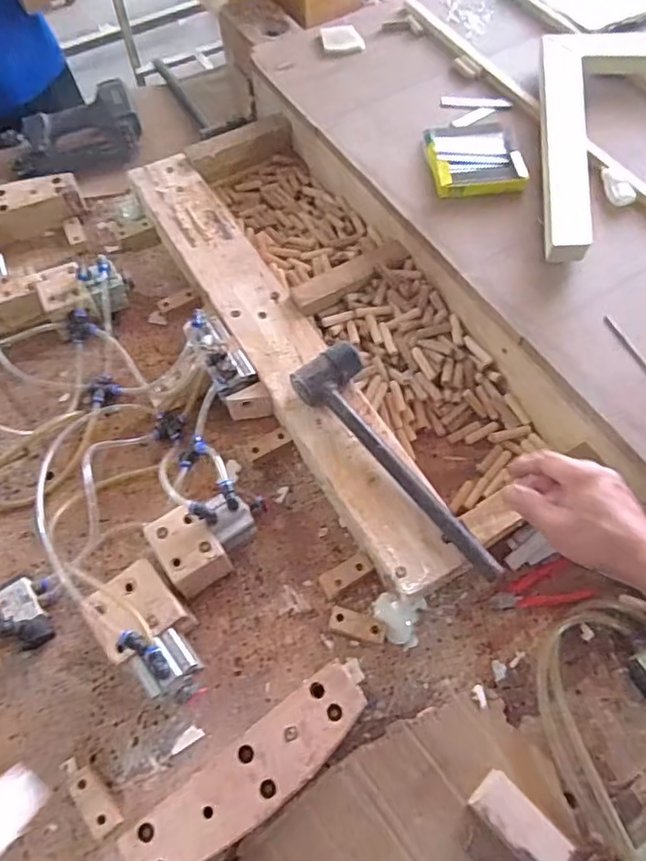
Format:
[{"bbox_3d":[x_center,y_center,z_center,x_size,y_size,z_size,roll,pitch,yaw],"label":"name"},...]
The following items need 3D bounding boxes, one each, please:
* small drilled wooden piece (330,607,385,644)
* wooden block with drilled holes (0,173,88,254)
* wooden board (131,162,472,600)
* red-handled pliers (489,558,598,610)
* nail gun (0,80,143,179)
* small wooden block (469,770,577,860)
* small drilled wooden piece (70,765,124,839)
[{"bbox_3d":[0.039,0.219,0.643,0.061,0.020,0.026,17,63,9],"label":"small drilled wooden piece"},{"bbox_3d":[-0.519,-0.344,0.933,0.256,0.057,0.085,-21,64,-10],"label":"wooden block with drilled holes"},{"bbox_3d":[-0.068,-0.129,0.802,0.114,0.050,0.785,-28,65,-13],"label":"wooden board"},{"bbox_3d":[0.253,0.182,0.673,0.120,0.018,0.052,-10,62,-5],"label":"red-handled pliers"},{"bbox_3d":[-0.457,-0.517,1.030,0.268,0.074,0.146,-21,64,-10],"label":"nail gun"},{"bbox_3d":[0.185,0.372,0.546,0.042,0.035,0.087,-40,69,-19],"label":"small wooden block"},{"bbox_3d":[-0.226,0.368,0.573,0.023,0.021,0.064,-37,68,-17],"label":"small drilled wooden piece"}]

